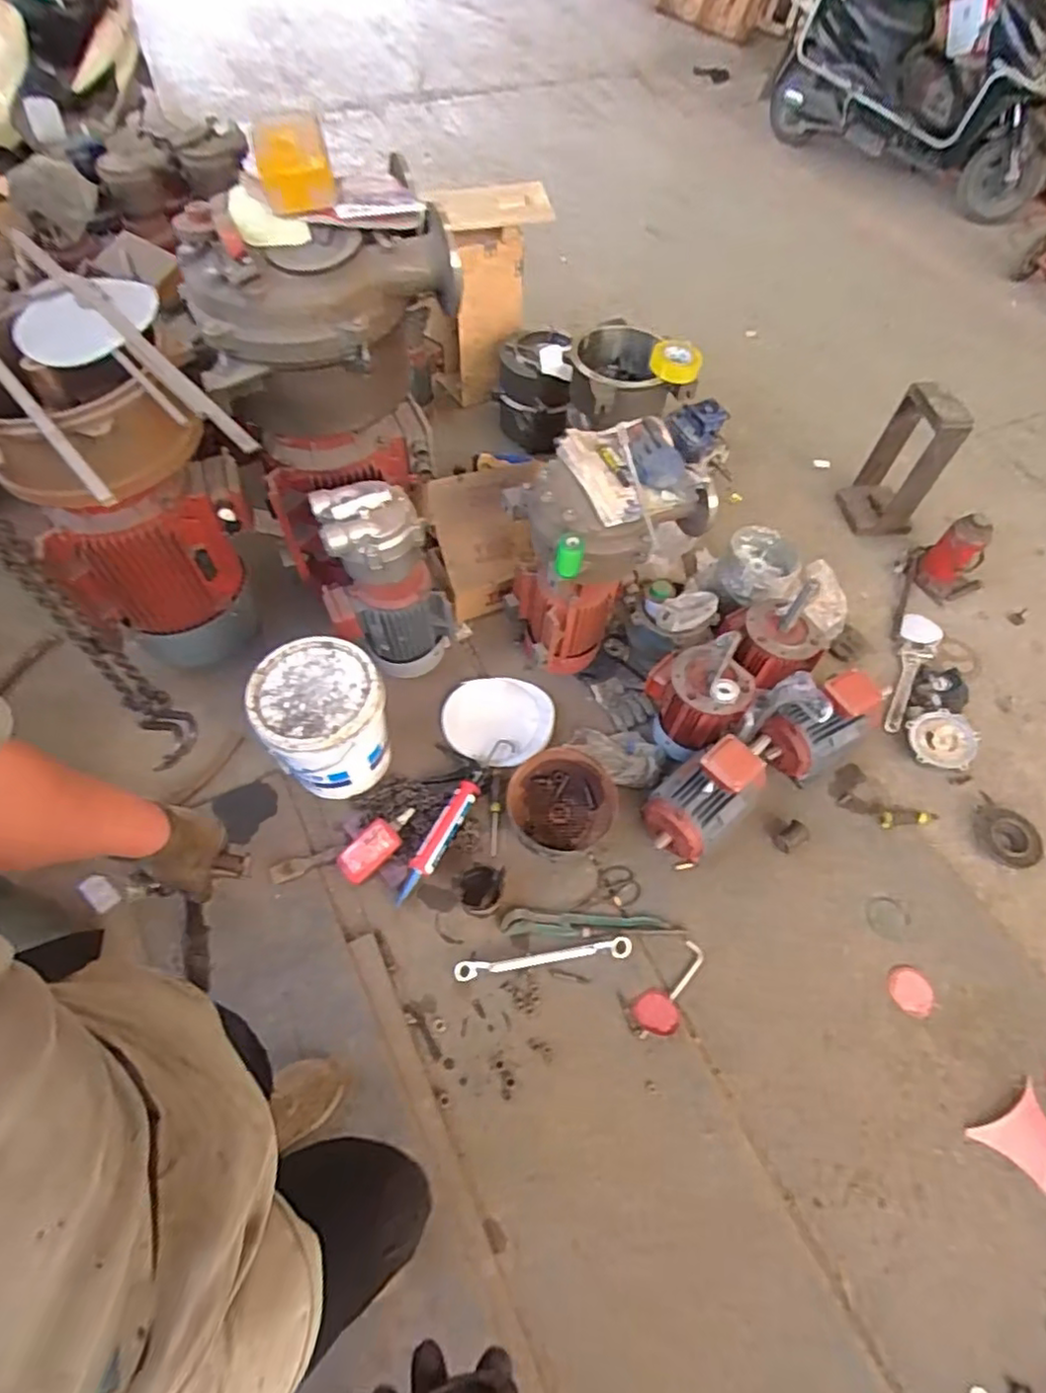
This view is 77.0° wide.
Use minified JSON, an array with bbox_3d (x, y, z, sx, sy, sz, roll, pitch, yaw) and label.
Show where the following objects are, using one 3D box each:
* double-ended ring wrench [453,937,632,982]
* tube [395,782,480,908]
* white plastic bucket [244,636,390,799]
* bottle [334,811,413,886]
[{"bbox_3d":[0.043,0.561,1.404,0.375,0.024,0.039,-5,57,-6],"label":"double-ended ring wrench"},{"bbox_3d":[-0.195,0.330,1.519,0.061,0.064,0.304,23,58,13],"label":"tube"},{"bbox_3d":[-0.454,0.061,1.526,0.270,0.278,0.271,1,56,-1],"label":"white plastic bucket"},{"bbox_3d":[-0.331,0.333,1.511,0.202,0.046,0.088,-39,66,-24],"label":"bottle"}]

